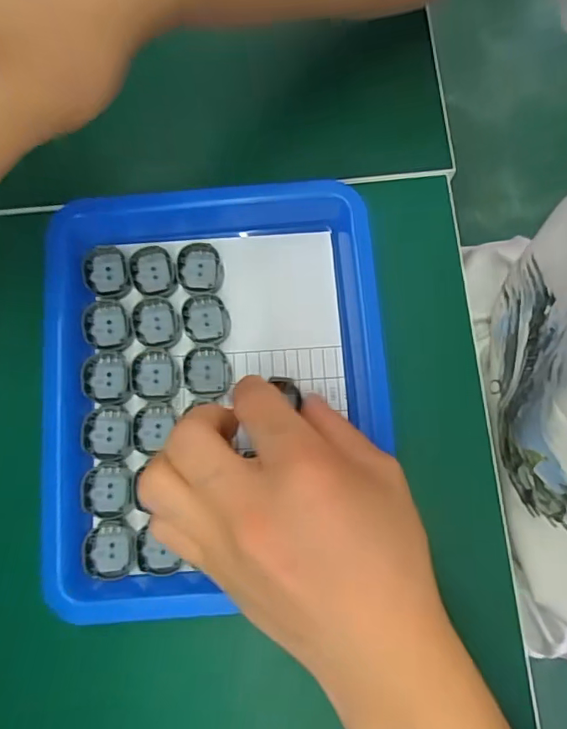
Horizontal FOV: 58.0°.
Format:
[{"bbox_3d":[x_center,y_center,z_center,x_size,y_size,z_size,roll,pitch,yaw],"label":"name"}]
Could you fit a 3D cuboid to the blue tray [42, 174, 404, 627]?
[{"bbox_3d":[-0.035,0.014,0.280,0.183,0.039,0.213,-4,78,0],"label":"blue tray"}]

